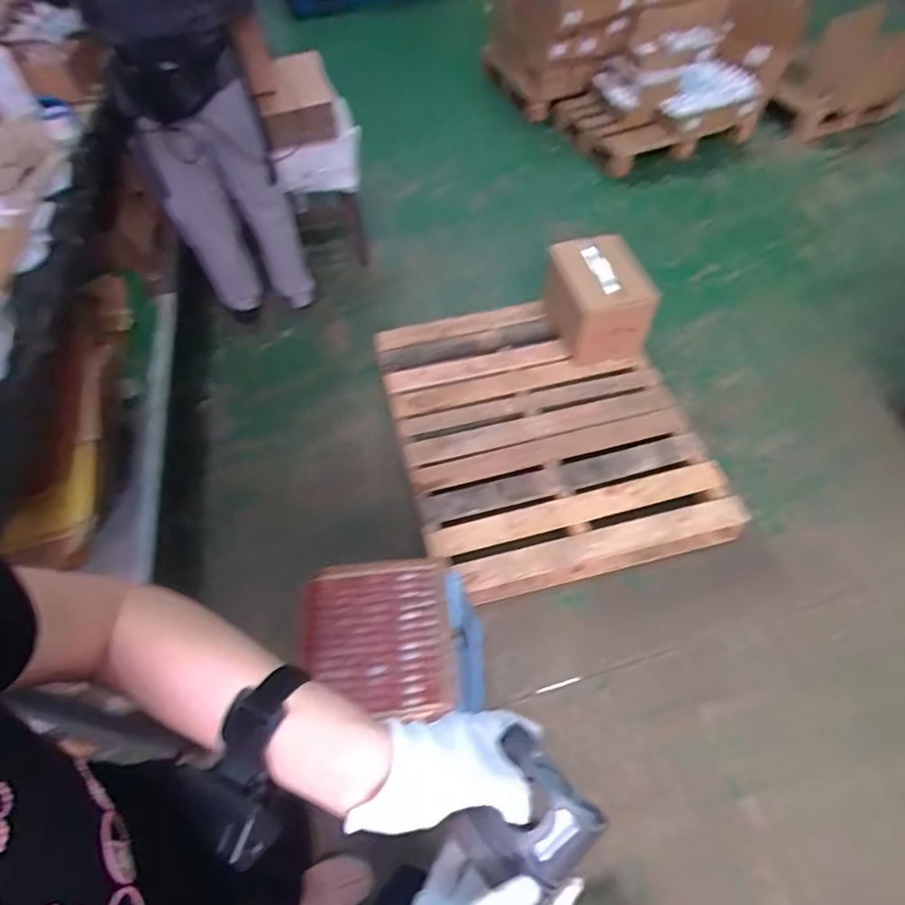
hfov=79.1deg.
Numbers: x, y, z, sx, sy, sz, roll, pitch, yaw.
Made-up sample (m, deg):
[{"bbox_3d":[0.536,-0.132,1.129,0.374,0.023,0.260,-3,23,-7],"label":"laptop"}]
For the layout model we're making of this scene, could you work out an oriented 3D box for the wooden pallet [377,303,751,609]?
[{"bbox_3d":[0.269,-0.088,1.750,0.893,0.116,0.988,-13,56,-6],"label":"wooden pallet"}]

